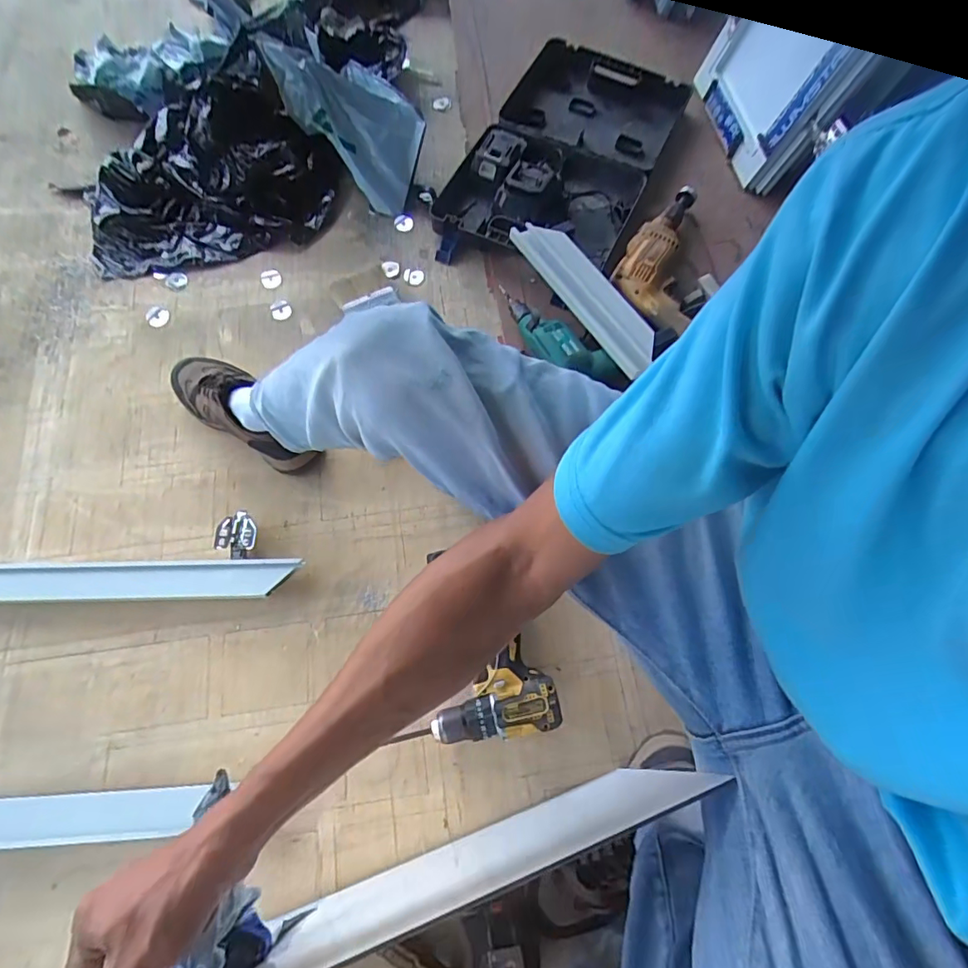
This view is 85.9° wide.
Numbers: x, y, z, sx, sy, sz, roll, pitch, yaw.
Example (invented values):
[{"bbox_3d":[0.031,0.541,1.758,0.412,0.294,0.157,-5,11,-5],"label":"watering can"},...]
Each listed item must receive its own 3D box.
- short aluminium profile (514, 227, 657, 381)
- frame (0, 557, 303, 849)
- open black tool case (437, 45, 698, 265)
[{"bbox_3d":[0.166,-0.307,0.830,0.082,0.024,0.320,-30,72,-11],"label":"short aluminium profile"},{"bbox_3d":[-0.642,0.253,0.633,0.776,0.039,0.329,-2,69,-3],"label":"frame"},{"bbox_3d":[0.156,-0.623,0.981,0.323,0.073,0.549,25,70,7],"label":"open black tool case"}]

